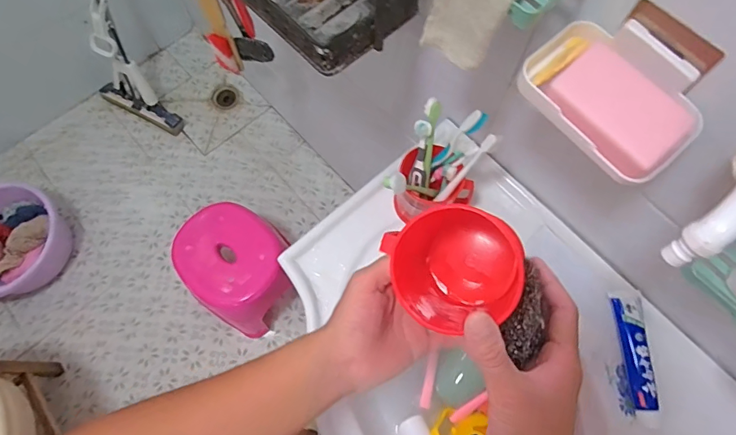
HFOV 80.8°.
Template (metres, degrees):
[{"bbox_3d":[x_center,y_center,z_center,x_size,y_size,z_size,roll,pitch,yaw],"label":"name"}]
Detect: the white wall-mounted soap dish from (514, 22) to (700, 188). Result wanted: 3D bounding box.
[{"bbox_3d":[0.202,-0.103,0.355,0.135,0.034,0.100,42,76,14],"label":"white wall-mounted soap dish"}]

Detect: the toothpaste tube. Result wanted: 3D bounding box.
[{"bbox_3d":[0.351,0.181,0.561,0.034,0.025,0.163,-3,70,0],"label":"toothpaste tube"}]

